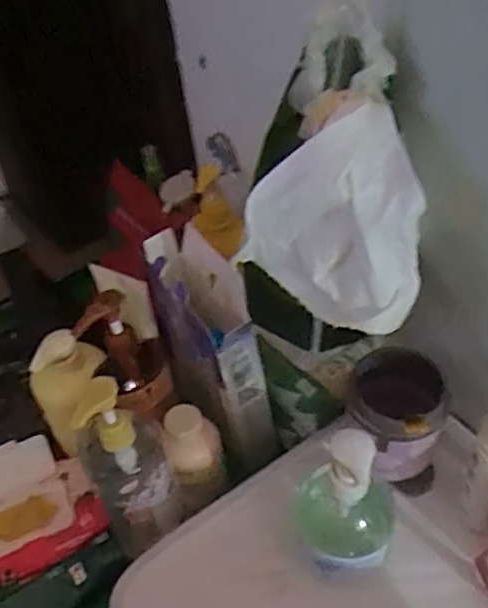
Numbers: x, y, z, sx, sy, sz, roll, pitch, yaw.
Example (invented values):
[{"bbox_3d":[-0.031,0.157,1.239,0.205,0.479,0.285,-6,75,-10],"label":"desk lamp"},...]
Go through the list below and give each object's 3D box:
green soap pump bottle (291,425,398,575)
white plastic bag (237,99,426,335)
[{"bbox_3d":[0.081,0.162,0.536,0.079,0.161,0.075,11,50,17],"label":"green soap pump bottle"},{"bbox_3d":[0.056,-0.051,0.442,0.115,0.120,0.095,-4,47,4],"label":"white plastic bag"}]

